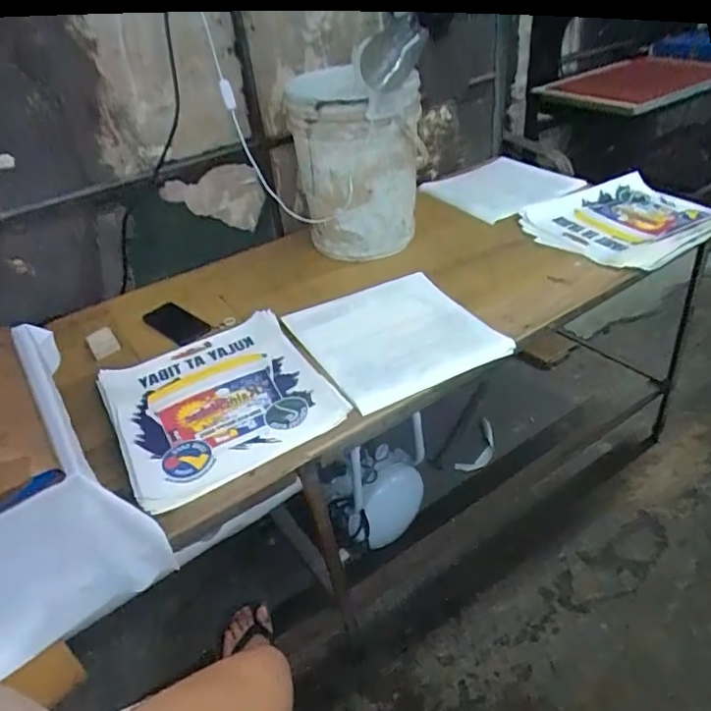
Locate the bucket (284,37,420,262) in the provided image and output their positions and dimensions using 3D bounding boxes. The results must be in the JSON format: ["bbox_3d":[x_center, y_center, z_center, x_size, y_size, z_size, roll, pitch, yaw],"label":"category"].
[{"bbox_3d":[-0.025,-0.436,1.262,0.311,0.405,0.301,14,44,17],"label":"bucket"}]

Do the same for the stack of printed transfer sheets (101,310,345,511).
[{"bbox_3d":[-0.240,0.074,0.952,0.336,0.026,0.356,-25,46,-20],"label":"stack of printed transfer sheets"}]

